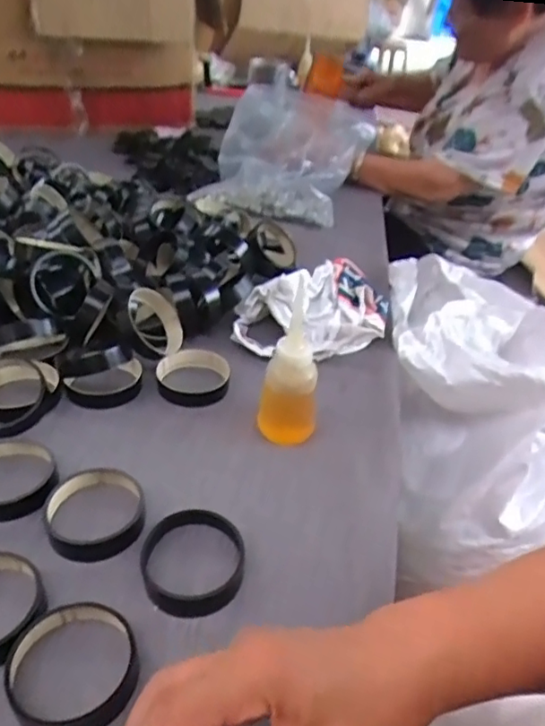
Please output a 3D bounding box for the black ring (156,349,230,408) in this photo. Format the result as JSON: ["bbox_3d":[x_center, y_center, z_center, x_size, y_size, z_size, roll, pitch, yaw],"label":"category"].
[{"bbox_3d":[-0.074,0.014,0.544,0.068,0.019,0.067,-2,35,-10],"label":"black ring"}]

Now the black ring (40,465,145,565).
[{"bbox_3d":[-0.127,0.105,0.413,0.070,0.018,0.070,4,35,-2],"label":"black ring"}]

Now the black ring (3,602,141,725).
[{"bbox_3d":[-0.110,0.169,0.323,0.070,0.016,0.068,4,35,-2],"label":"black ring"}]

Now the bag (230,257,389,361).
[{"bbox_3d":[0.047,-0.059,0.638,0.157,0.060,0.156,11,35,8],"label":"bag"}]

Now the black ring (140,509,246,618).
[{"bbox_3d":[-0.052,0.130,0.385,0.066,0.016,0.073,5,35,-1],"label":"black ring"}]

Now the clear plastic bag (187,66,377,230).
[{"bbox_3d":[0.019,-0.354,0.976,0.288,0.154,0.239,4,35,-2],"label":"clear plastic bag"}]

